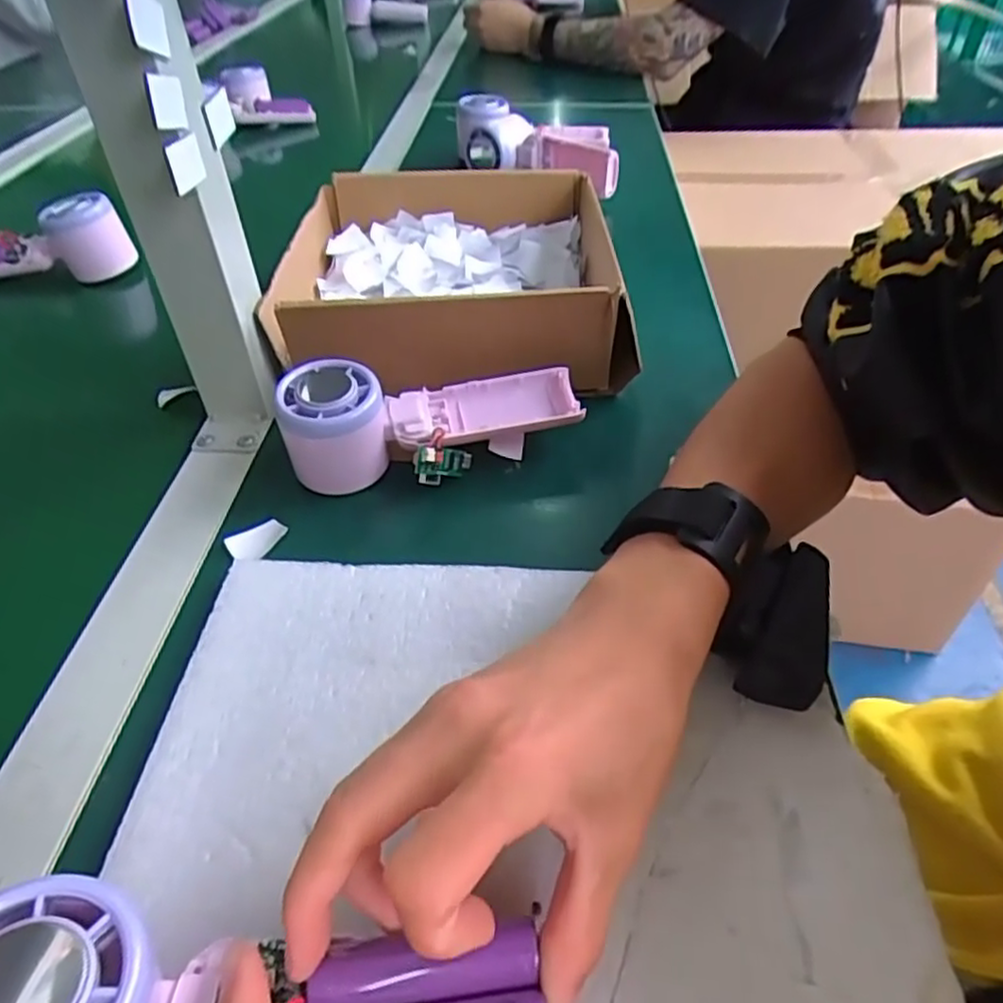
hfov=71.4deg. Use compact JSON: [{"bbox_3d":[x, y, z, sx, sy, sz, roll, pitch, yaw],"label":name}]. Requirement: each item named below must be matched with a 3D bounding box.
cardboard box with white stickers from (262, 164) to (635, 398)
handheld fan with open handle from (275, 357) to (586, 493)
[{"bbox_3d":[-0.033,-0.160,0.497,0.223,0.074,0.211,-1,45,1],"label":"cardboard box with white stickers"},{"bbox_3d":[-0.036,-0.047,0.385,0.162,0.056,0.059,-9,46,-8],"label":"handheld fan with open handle"}]

